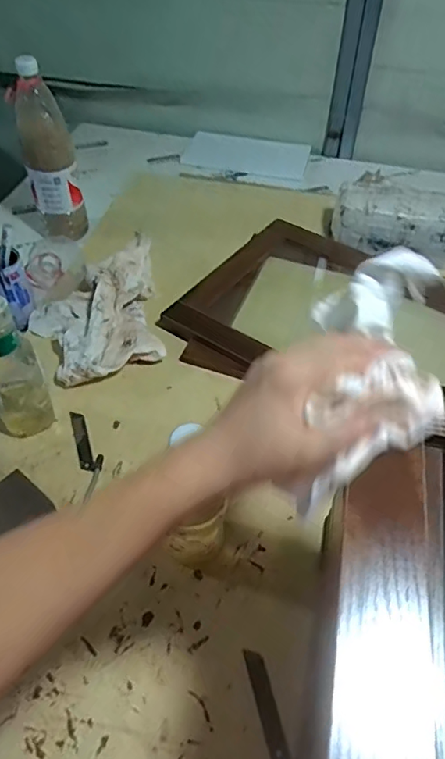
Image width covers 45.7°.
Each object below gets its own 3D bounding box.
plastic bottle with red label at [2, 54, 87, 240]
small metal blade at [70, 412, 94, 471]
[{"bbox_3d":[-0.290,-0.364,0.888,0.086,0.272,0.069,-11,48,-10],"label":"plastic bottle with red label"},{"bbox_3d":[-0.185,0.078,0.695,0.017,0.006,0.094,-14,49,-13],"label":"small metal blade"}]

